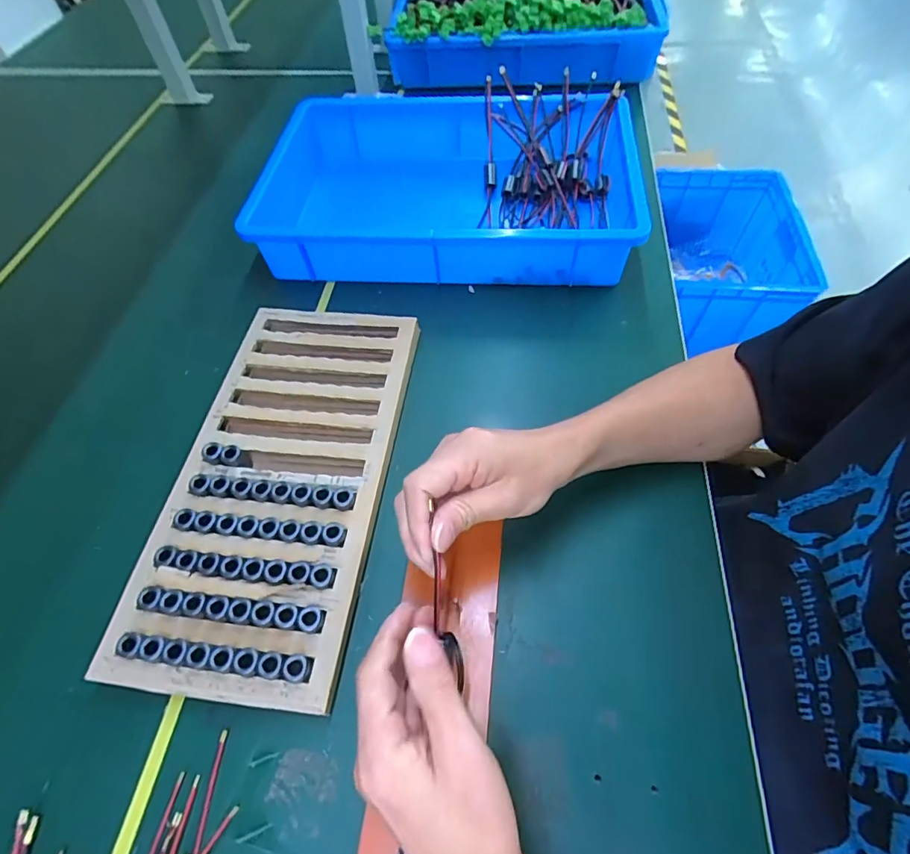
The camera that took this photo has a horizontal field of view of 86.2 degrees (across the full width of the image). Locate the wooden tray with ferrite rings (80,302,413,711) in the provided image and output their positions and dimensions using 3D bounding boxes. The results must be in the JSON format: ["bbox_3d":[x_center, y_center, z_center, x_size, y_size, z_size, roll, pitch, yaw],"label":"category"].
[{"bbox_3d":[-0.148,0.038,0.429,0.174,0.034,0.352,5,58,7],"label":"wooden tray with ferrite rings"}]

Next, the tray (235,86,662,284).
[{"bbox_3d":[-0.003,-0.288,0.594,0.420,0.099,0.268,1,57,4],"label":"tray"}]

